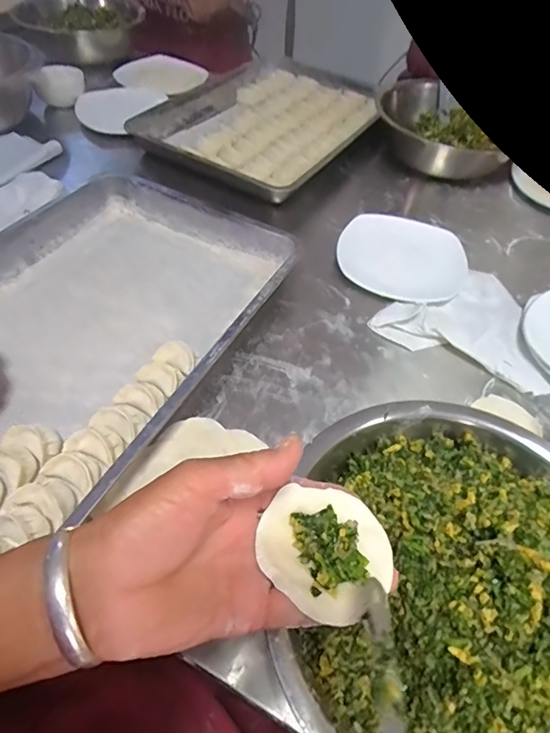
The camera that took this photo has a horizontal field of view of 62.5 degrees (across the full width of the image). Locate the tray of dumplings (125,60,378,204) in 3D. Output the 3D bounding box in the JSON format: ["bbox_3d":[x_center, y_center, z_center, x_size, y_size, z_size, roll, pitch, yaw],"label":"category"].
[{"bbox_3d":[0.005,-0.477,0.877,0.359,0.048,0.475,33,56,19],"label":"tray of dumplings"}]

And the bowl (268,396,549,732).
[{"bbox_3d":[0.145,0.167,0.342,0.260,0.105,0.281,3,52,-3],"label":"bowl"}]

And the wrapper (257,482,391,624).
[{"bbox_3d":[0.028,0.097,0.245,0.064,0.015,0.069,-31,60,-26],"label":"wrapper"}]

